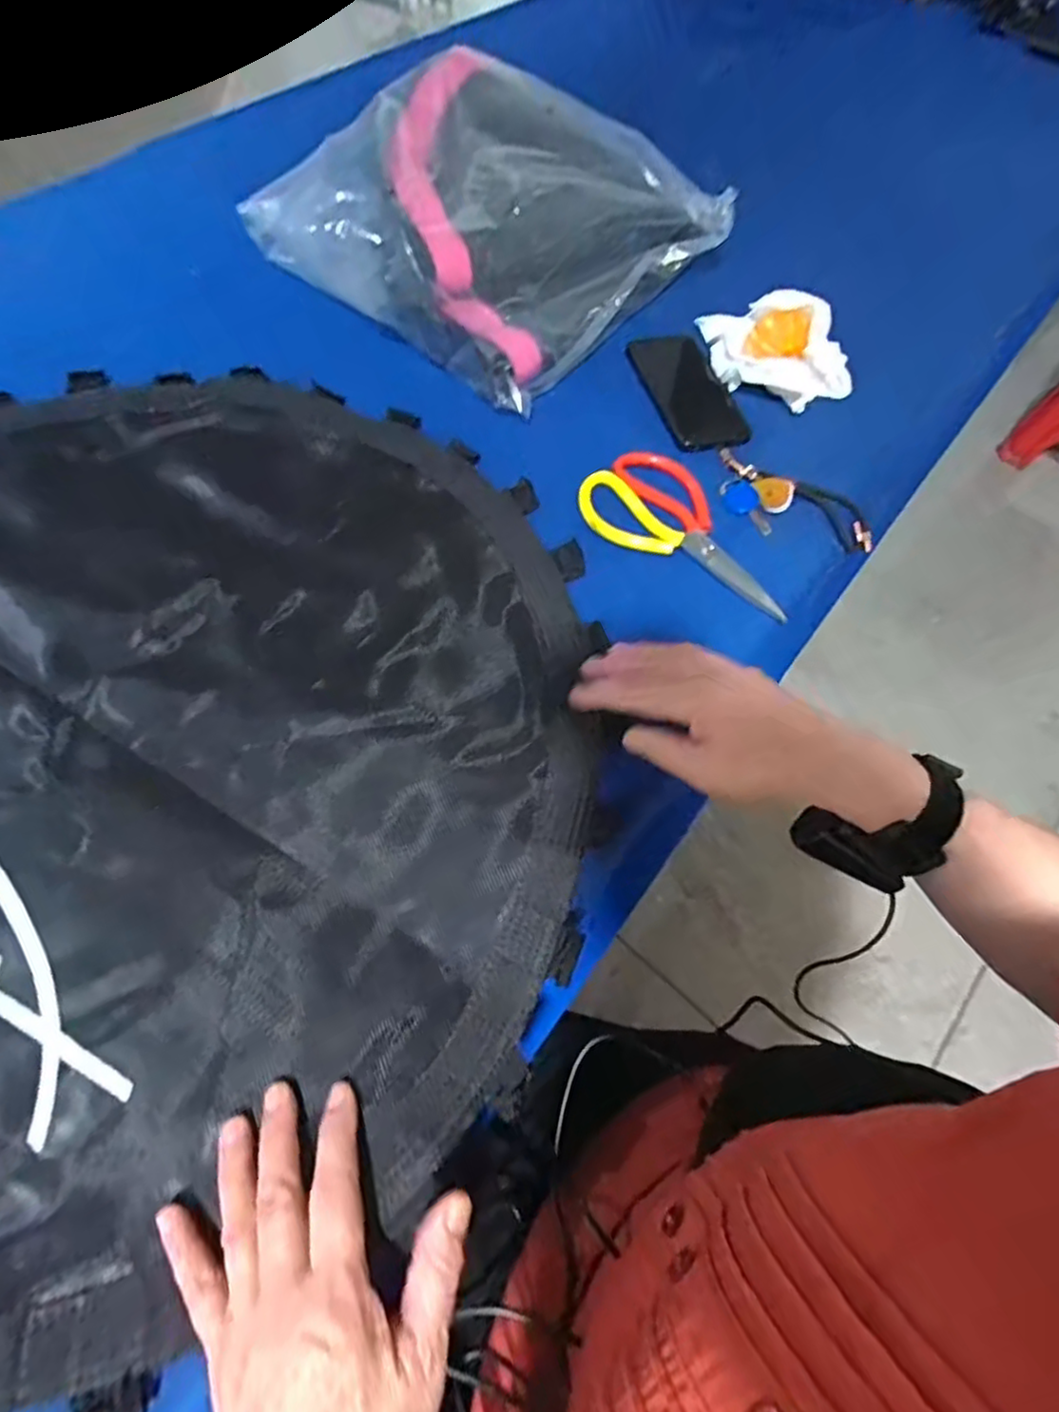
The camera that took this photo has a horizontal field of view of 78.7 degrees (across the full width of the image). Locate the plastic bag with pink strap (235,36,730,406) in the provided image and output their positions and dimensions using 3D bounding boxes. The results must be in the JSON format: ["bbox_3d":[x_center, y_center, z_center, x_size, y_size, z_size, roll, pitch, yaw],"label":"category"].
[{"bbox_3d":[-0.035,-0.532,0.702,0.374,0.137,0.377,37,68,21],"label":"plastic bag with pink strap"}]

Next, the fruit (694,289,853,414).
[{"bbox_3d":[0.251,-0.371,0.664,0.169,0.051,0.105,21,64,14],"label":"fruit"}]

